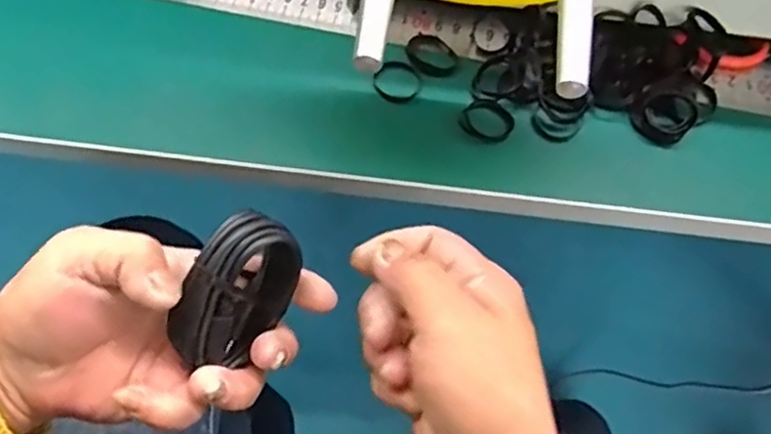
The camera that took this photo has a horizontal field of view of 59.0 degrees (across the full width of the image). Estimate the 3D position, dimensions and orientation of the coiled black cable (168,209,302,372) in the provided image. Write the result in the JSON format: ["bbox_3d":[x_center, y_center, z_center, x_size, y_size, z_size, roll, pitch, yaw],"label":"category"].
[{"bbox_3d":[-0.061,0.028,0.279,0.020,0.045,0.062,27,92,37],"label":"coiled black cable"}]

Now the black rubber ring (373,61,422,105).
[{"bbox_3d":[0.007,-0.075,0.376,0.025,0.007,0.023,1,66,-2],"label":"black rubber ring"}]

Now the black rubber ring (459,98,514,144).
[{"bbox_3d":[0.056,-0.053,0.369,0.028,0.010,0.021,26,67,9],"label":"black rubber ring"}]

